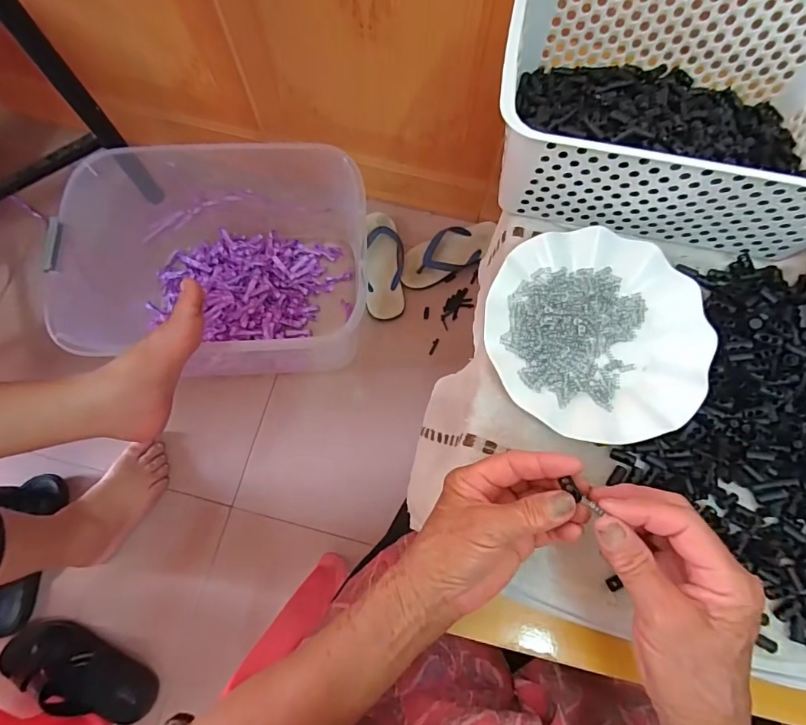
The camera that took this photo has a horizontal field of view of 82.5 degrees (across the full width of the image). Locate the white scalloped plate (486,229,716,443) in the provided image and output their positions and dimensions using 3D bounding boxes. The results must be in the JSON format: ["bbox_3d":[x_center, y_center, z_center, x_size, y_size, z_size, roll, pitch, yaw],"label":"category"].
[{"bbox_3d":[0.163,-0.027,0.390,0.180,0.020,0.182,0,75,-1],"label":"white scalloped plate"}]

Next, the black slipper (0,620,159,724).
[{"bbox_3d":[-0.516,0.496,0.737,0.248,0.056,0.101,28,76,6],"label":"black slipper"}]

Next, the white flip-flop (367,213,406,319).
[{"bbox_3d":[-0.036,-0.205,0.952,0.077,0.036,0.229,-1,75,-1],"label":"white flip-flop"}]

